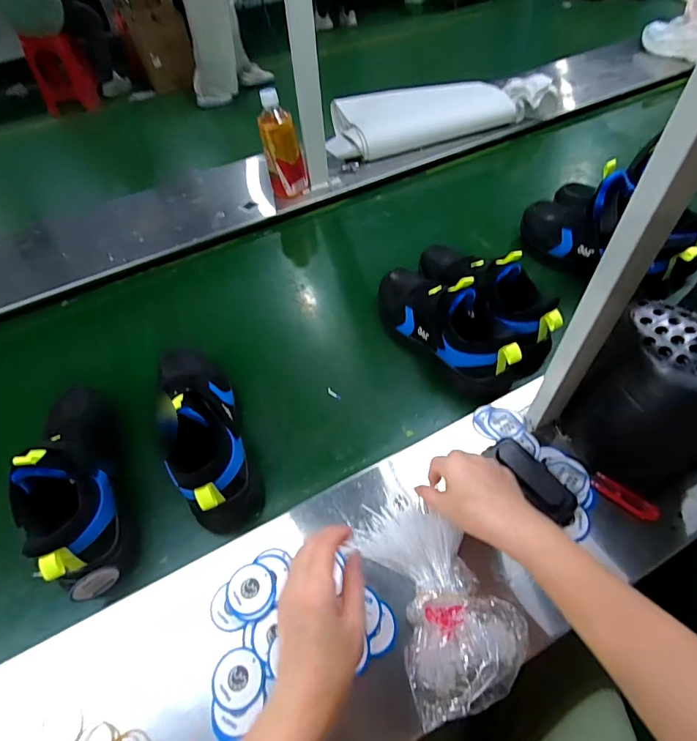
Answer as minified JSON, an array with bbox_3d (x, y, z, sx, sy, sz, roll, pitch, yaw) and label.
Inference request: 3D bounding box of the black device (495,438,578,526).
[{"bbox_3d":[0.208,0.122,0.481,0.044,0.027,0.108,-25,56,-14],"label":"black device"}]

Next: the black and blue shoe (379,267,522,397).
[{"bbox_3d":[0.131,-0.082,0.612,0.089,0.130,0.274,-32,58,-18],"label":"black and blue shoe"}]

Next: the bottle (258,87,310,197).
[{"bbox_3d":[-0.128,-0.434,0.848,0.074,0.217,0.055,-9,54,-2],"label":"bottle"}]

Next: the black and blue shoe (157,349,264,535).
[{"bbox_3d":[-0.190,0.053,0.548,0.096,0.115,0.287,-22,55,-12],"label":"black and blue shoe"}]

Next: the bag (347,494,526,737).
[{"bbox_3d":[0.085,0.217,0.420,0.111,0.034,0.186,-20,55,-10],"label":"bag"}]

